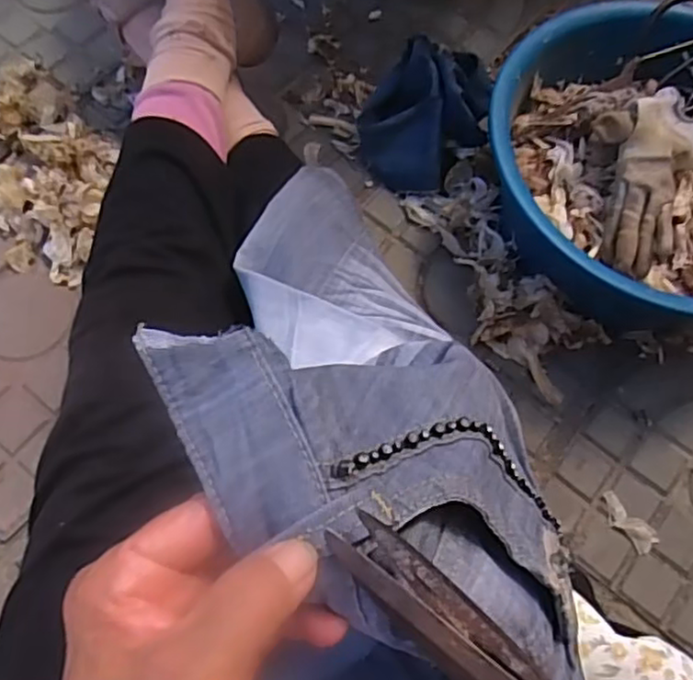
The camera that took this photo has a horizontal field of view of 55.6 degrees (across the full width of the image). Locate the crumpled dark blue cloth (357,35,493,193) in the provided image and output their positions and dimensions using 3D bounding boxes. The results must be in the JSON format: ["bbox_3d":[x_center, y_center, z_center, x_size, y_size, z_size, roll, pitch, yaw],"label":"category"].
[{"bbox_3d":[0.078,-0.235,0.682,0.123,0.096,0.140,9,70,1],"label":"crumpled dark blue cloth"}]

